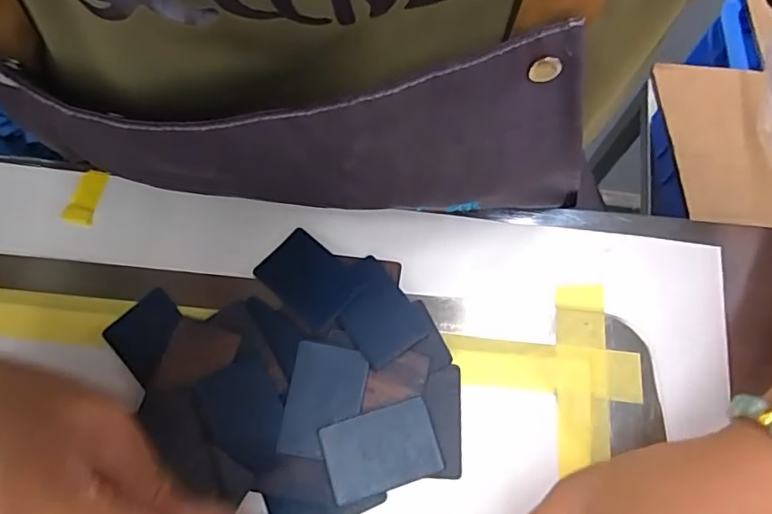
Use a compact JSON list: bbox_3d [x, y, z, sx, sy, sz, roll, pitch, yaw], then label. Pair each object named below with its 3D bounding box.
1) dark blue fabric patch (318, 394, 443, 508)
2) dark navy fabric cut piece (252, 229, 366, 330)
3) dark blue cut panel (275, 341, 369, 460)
[{"bbox_3d":[-0.003,0.089,0.252,0.051,0.004,0.035,-15,76,-12],"label":"dark blue fabric patch"},{"bbox_3d":[-0.040,0.011,0.279,0.048,0.004,0.034,40,80,18],"label":"dark navy fabric cut piece"},{"bbox_3d":[-0.029,0.067,0.255,0.035,0.004,0.051,10,72,4],"label":"dark blue cut panel"}]

